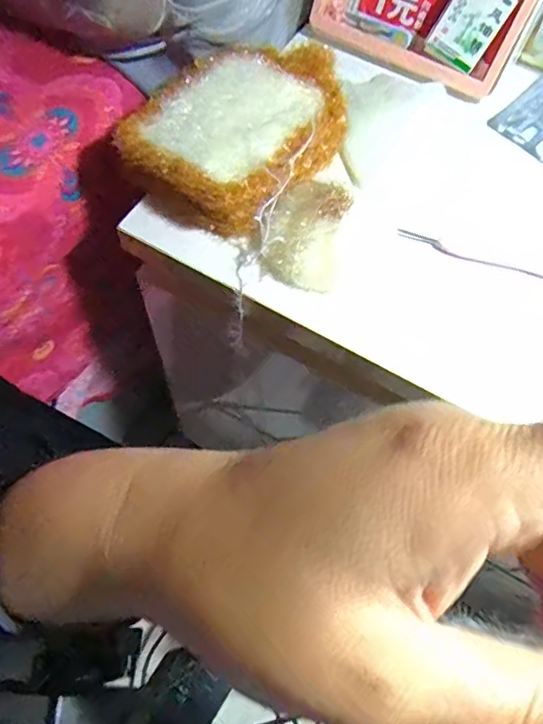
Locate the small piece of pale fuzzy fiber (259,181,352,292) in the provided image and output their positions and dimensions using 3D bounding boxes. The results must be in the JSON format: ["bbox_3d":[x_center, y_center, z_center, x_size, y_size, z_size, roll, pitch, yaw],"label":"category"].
[{"bbox_3d":[0.022,-0.080,0.352,0.052,0.048,0.049,17,64,6],"label":"small piece of pale fuzzy fiber"}]

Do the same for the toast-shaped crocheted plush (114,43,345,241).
[{"bbox_3d":[-0.023,-0.159,0.387,0.122,0.039,0.155,33,66,13],"label":"toast-shaped crocheted plush"}]

